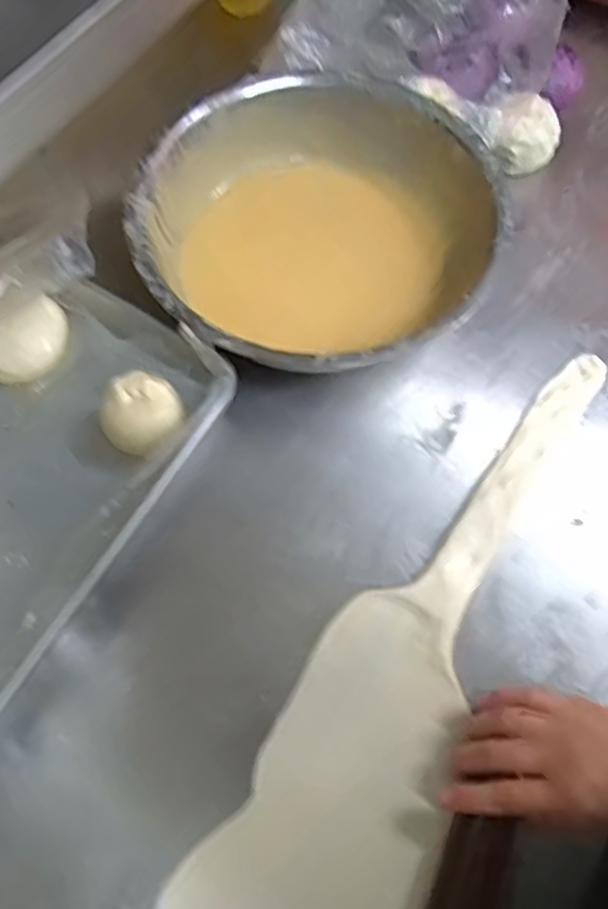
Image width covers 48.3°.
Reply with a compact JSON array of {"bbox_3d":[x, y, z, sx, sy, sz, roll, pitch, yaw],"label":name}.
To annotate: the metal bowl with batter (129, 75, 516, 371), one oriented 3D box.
[{"bbox_3d":[0.009,-0.203,0.625,0.324,0.092,0.309,1,66,-3],"label":"metal bowl with batter"}]

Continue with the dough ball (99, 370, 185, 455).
[{"bbox_3d":[-0.136,-0.033,0.565,0.061,0.046,0.057,1,66,-3],"label":"dough ball"}]

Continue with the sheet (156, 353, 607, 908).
[{"bbox_3d":[0.100,0.141,0.524,0.144,0.013,0.556,30,69,10],"label":"sheet"}]

